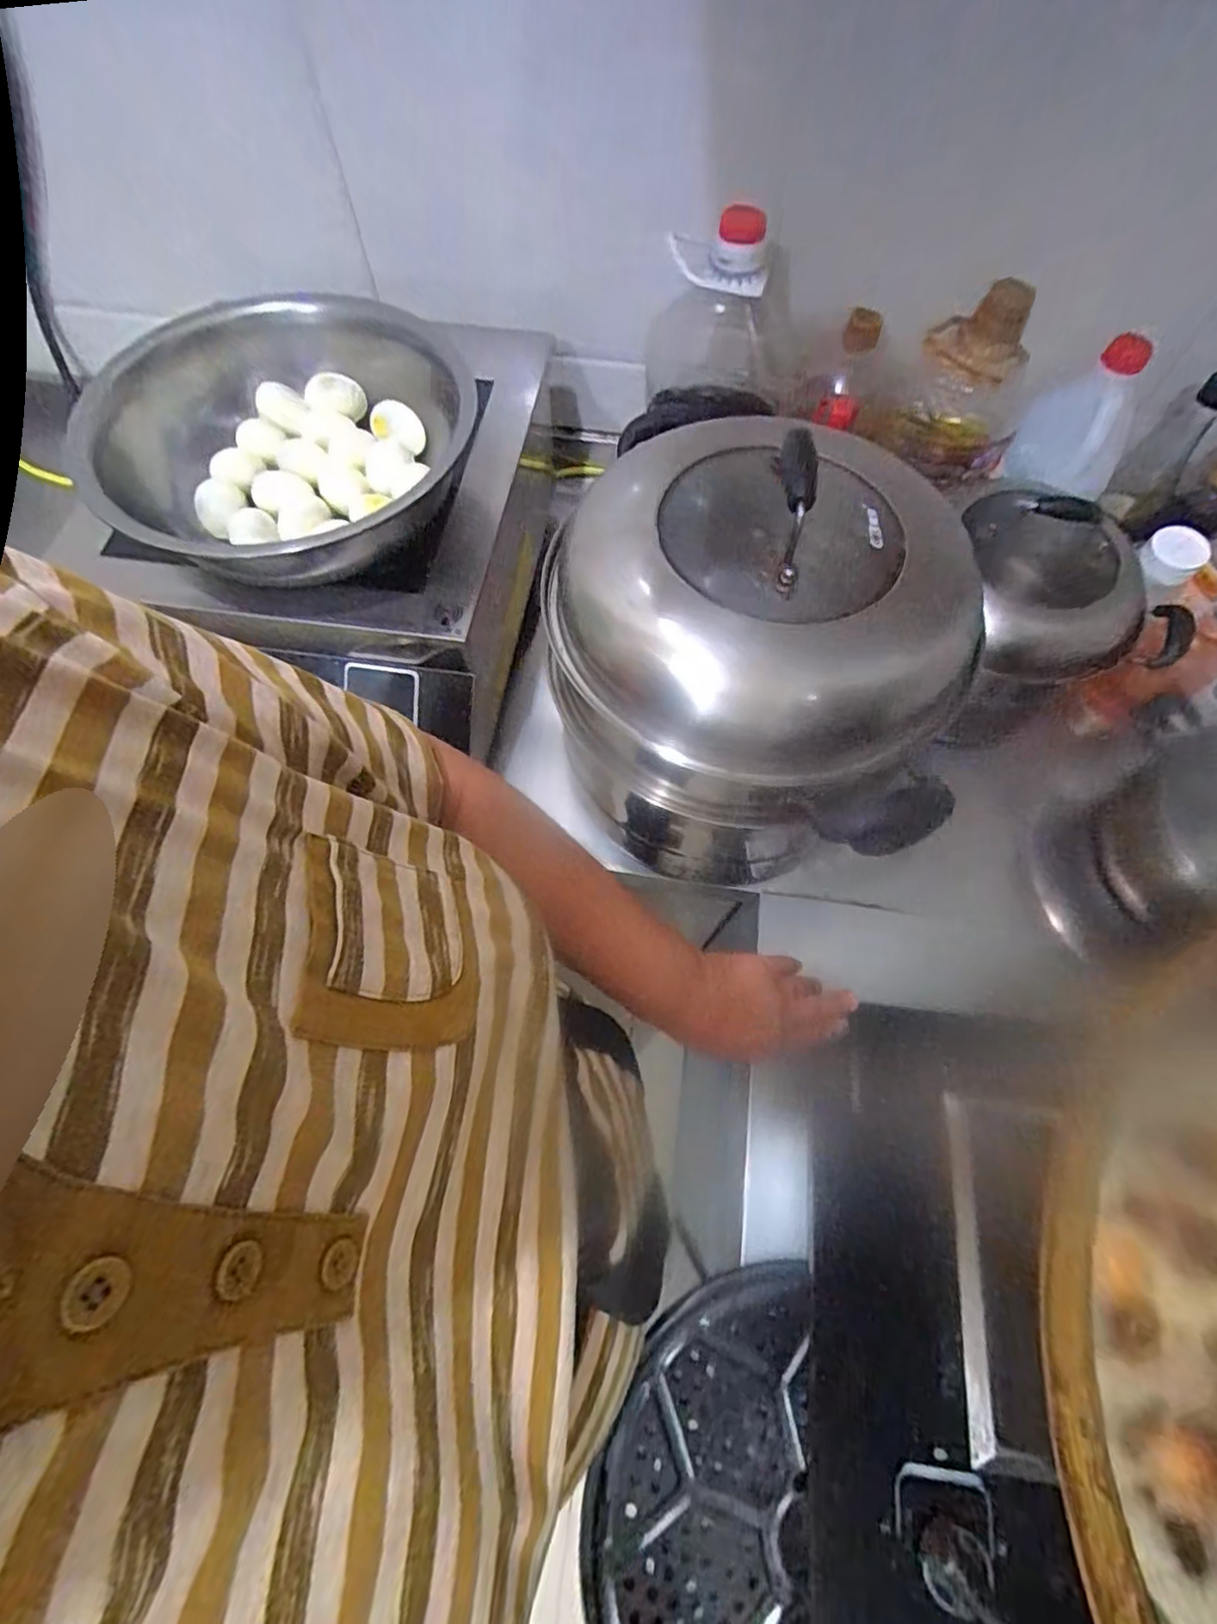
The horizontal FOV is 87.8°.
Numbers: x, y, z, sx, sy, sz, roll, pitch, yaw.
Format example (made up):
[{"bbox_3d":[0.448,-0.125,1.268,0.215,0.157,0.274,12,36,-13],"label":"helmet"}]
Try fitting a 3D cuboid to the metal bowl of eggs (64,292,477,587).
[{"bbox_3d":[-0.268,-0.329,0.551,0.269,0.095,0.294,0,67,-1],"label":"metal bowl of eggs"}]

